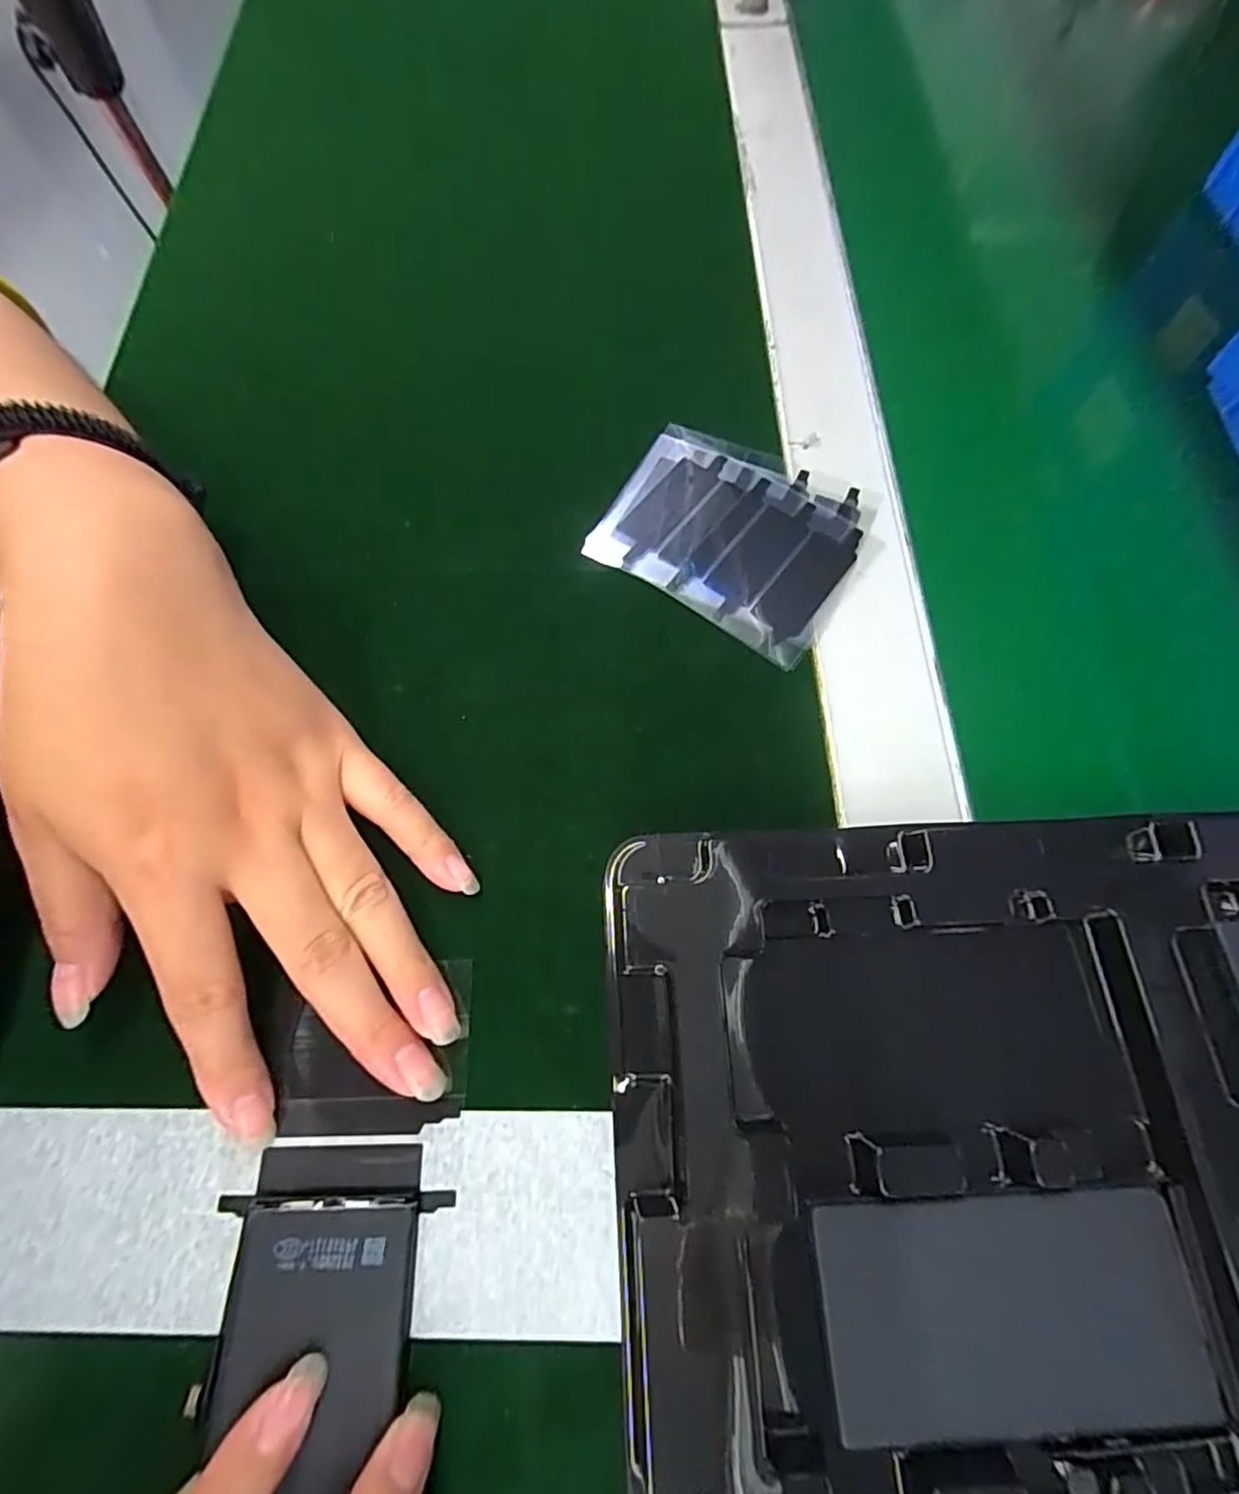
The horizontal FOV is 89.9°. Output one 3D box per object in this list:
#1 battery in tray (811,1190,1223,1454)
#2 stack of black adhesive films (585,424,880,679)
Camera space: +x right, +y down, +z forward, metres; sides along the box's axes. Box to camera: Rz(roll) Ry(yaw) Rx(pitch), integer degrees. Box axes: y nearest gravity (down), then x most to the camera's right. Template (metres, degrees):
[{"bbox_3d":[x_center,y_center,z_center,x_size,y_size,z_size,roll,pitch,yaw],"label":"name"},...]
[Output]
[{"bbox_3d":[0.087,0.127,0.140,0.081,0.004,0.042,-4,70,1],"label":"battery in tray"},{"bbox_3d":[0.047,-0.086,0.242,0.097,0.005,0.082,32,74,13],"label":"stack of black adhesive films"}]

